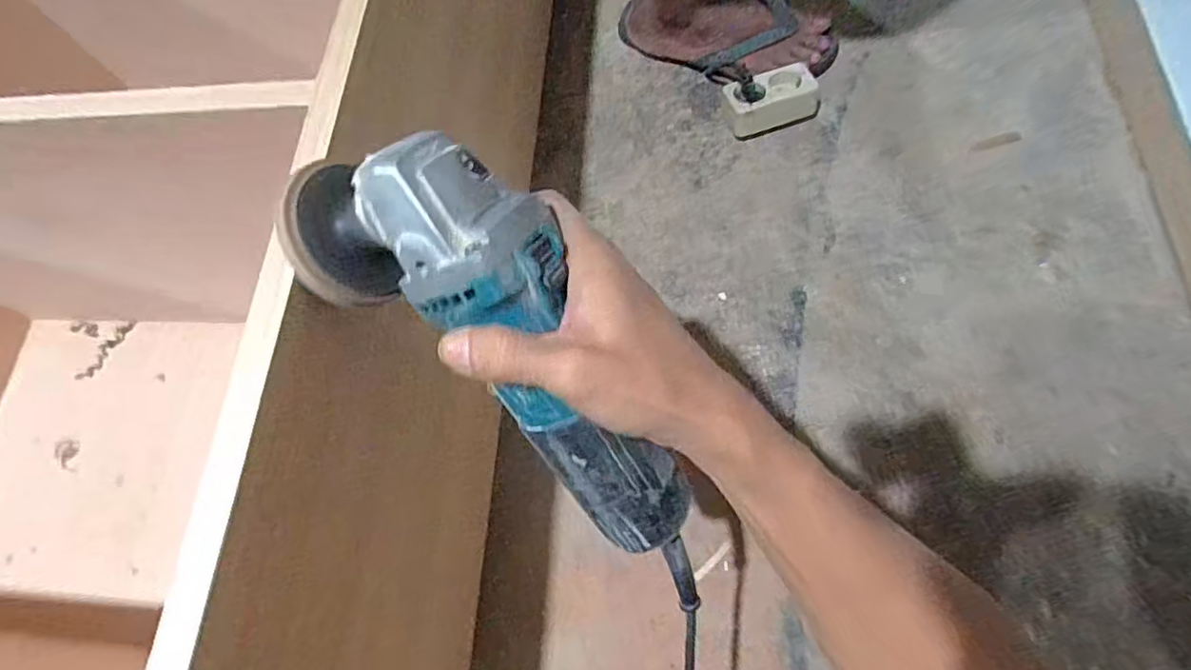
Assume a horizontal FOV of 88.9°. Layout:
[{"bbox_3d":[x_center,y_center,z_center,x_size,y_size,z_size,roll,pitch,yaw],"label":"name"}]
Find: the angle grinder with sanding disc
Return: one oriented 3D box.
[{"bbox_3d":[-0.040,0.011,0.304,0.098,0.084,0.258,-41,103,-13],"label":"angle grinder with sanding disc"}]

